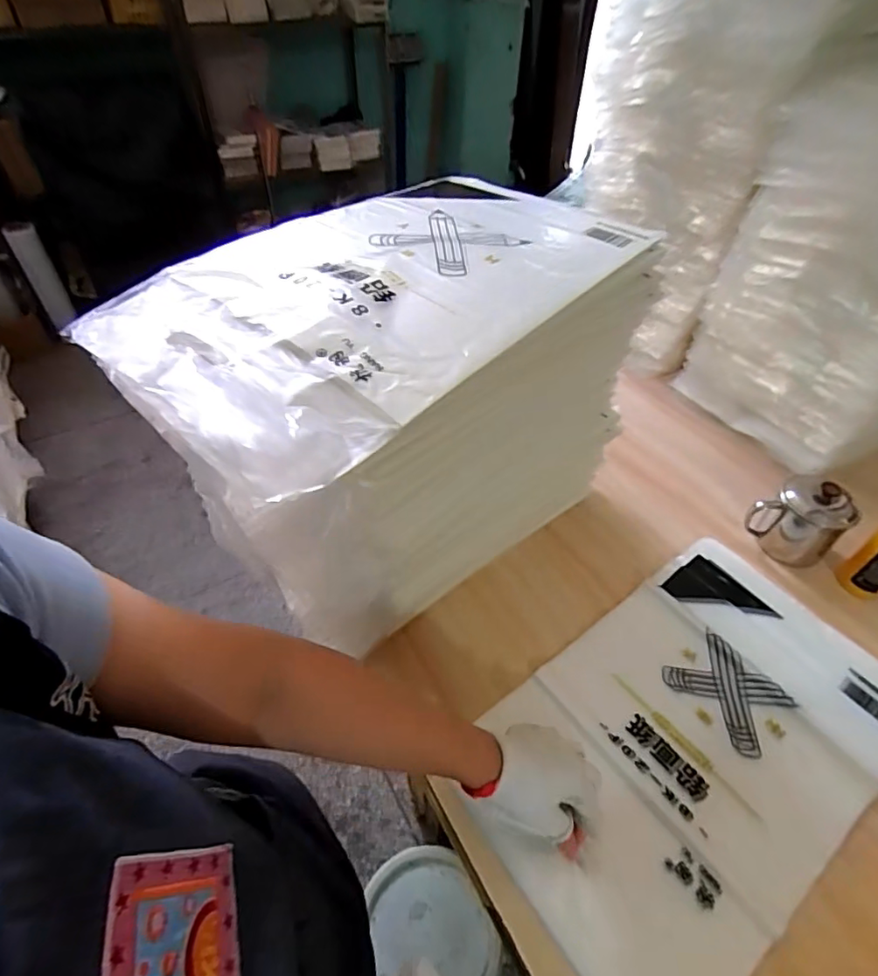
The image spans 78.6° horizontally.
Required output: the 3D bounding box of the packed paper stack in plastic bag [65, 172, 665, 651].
[{"bbox_3d":[-0.023,-0.074,0.570,0.270,0.344,0.455,36,56,28],"label":"packed paper stack in plastic bag"}]

